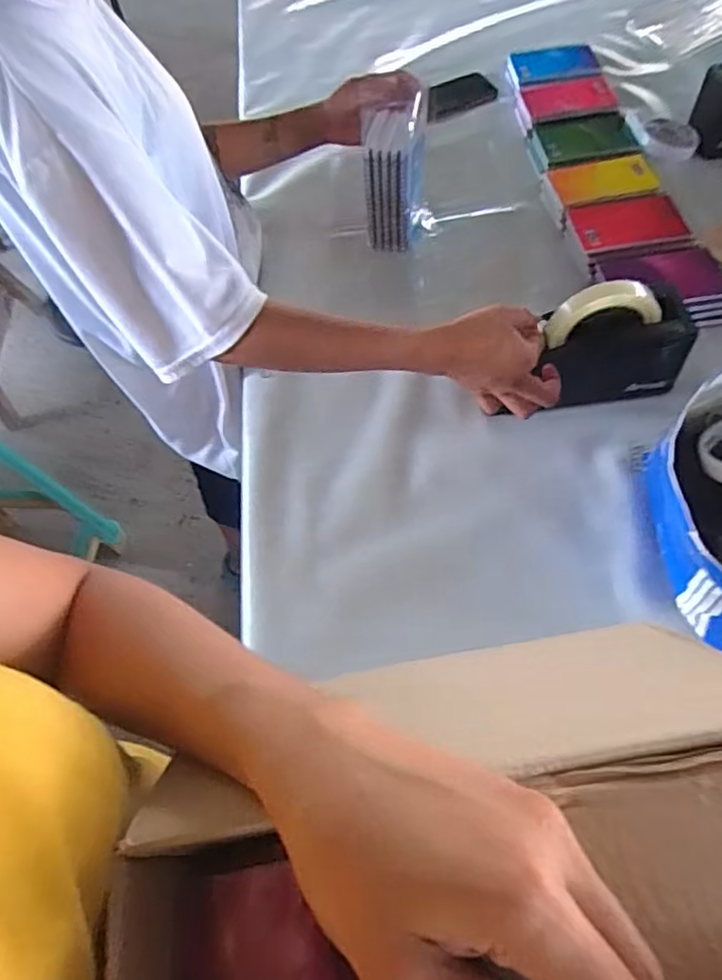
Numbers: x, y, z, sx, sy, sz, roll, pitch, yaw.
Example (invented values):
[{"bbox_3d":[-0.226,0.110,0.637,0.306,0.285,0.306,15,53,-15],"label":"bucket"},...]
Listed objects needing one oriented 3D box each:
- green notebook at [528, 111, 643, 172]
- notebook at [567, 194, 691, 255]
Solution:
[{"bbox_3d":[0.332,-0.524,0.932,0.142,0.014,0.111,-7,59,2],"label":"green notebook"},{"bbox_3d":[0.343,-0.348,0.808,0.137,0.012,0.095,-7,59,2],"label":"notebook"}]

